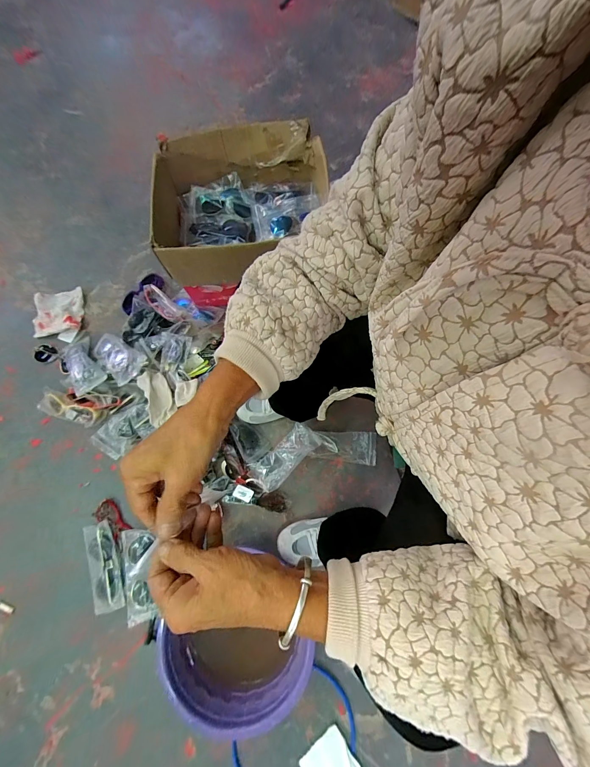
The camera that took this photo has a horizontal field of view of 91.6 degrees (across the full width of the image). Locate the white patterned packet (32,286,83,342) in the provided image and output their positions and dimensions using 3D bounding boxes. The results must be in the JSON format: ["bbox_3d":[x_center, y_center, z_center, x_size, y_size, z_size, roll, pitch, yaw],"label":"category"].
[{"bbox_3d":[-0.681,-0.199,0.813,0.138,0.032,0.147,-7,77,0],"label":"white patterned packet"}]

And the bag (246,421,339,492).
[{"bbox_3d":[-0.011,0.172,0.705,0.203,0.034,0.096,-30,78,-5],"label":"bag"}]

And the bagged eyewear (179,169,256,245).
[{"bbox_3d":[-0.203,-0.441,0.749,0.187,0.035,0.206,-4,75,-1],"label":"bagged eyewear"}]

